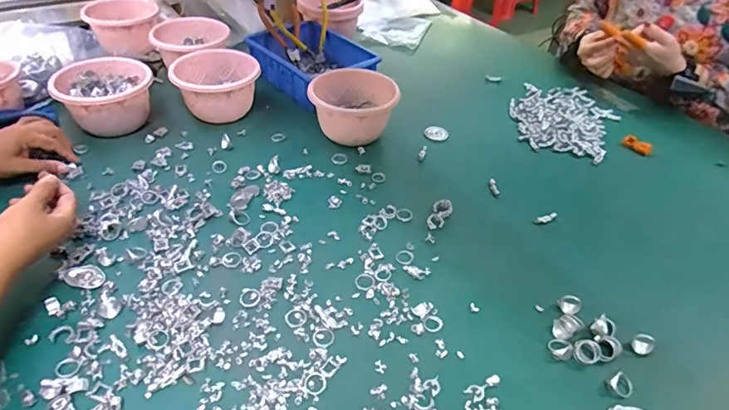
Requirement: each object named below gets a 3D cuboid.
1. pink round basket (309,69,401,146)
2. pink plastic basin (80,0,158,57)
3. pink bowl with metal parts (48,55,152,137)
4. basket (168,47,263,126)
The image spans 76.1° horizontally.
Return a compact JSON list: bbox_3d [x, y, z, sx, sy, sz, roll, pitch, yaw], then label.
[{"bbox_3d":[-0.017,-0.166,0.801,0.147,0.086,0.117,-15,45,-20],"label":"pink round basket"},{"bbox_3d":[-0.520,-0.387,1.007,0.137,0.081,0.137,2,42,-2],"label":"pink plastic basin"},{"bbox_3d":[-0.431,-0.177,0.785,0.147,0.088,0.129,-15,45,-19],"label":"pink bowl with metal parts"},{"bbox_3d":[-0.262,-0.209,0.828,0.141,0.082,0.130,2,42,-2],"label":"basket"}]

